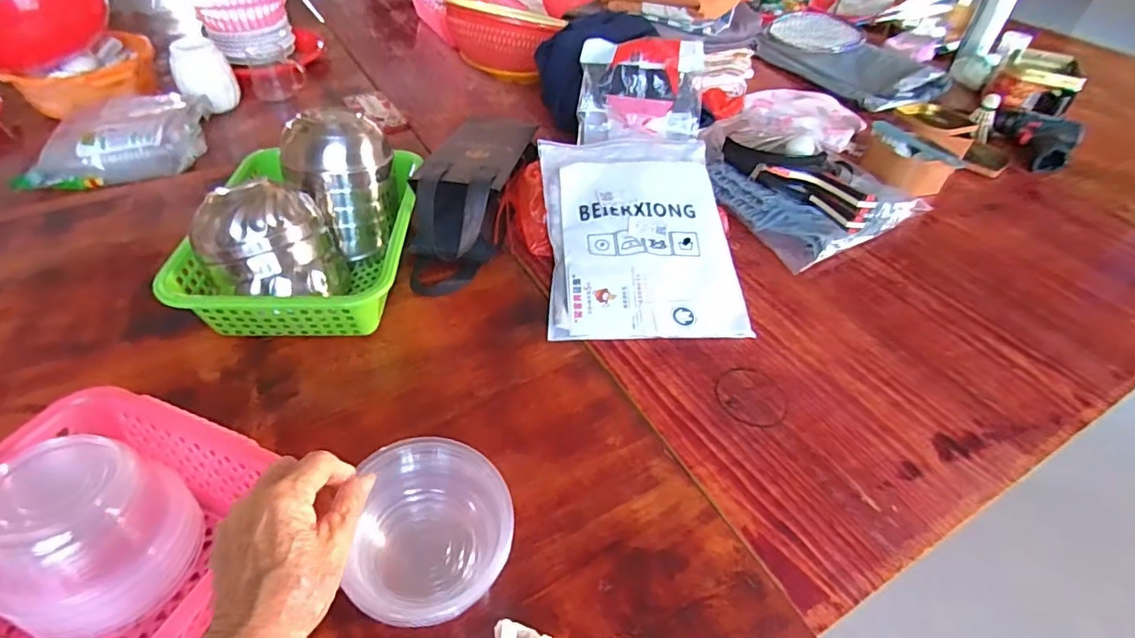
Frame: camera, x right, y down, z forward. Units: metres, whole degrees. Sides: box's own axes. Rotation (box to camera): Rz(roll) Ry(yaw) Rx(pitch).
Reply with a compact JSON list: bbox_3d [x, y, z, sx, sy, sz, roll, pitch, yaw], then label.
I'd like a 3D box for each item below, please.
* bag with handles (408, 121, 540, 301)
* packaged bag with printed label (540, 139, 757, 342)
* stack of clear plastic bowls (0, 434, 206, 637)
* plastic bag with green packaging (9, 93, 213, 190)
[{"bbox_3d":[-0.121,-0.186,0.746,0.105,0.101,0.359,7,45,3],"label":"bag with handles"},{"bbox_3d":[0.085,-0.111,0.685,0.217,0.018,0.302,-2,58,-4],"label":"packaged bag with printed label"},{"bbox_3d":[-0.323,0.147,0.378,0.092,0.101,0.110,19,47,15],"label":"stack of clear plastic bowls"},{"bbox_3d":[-0.662,-0.265,0.825,0.239,0.066,0.154,-15,48,-18],"label":"plastic bag with green packaging"}]

